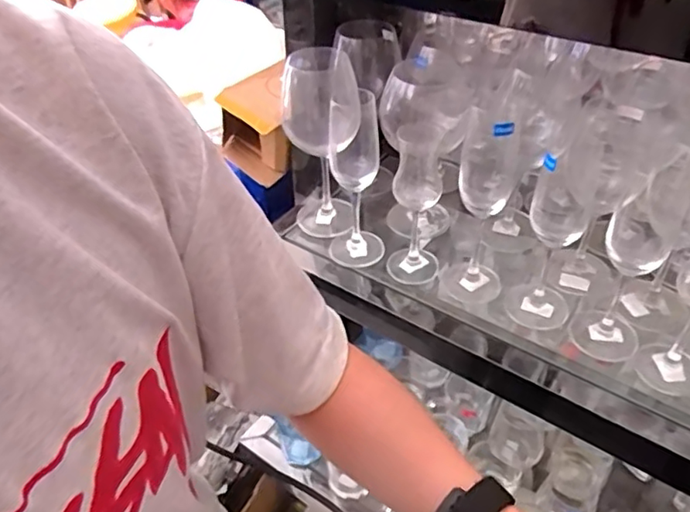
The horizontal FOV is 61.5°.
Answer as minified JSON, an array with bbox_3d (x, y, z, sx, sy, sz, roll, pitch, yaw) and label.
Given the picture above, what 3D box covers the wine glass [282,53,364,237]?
[{"bbox_3d":[-0.028,-0.137,0.736,0.093,0.222,0.093,-4,40,-1],"label":"wine glass"}]

